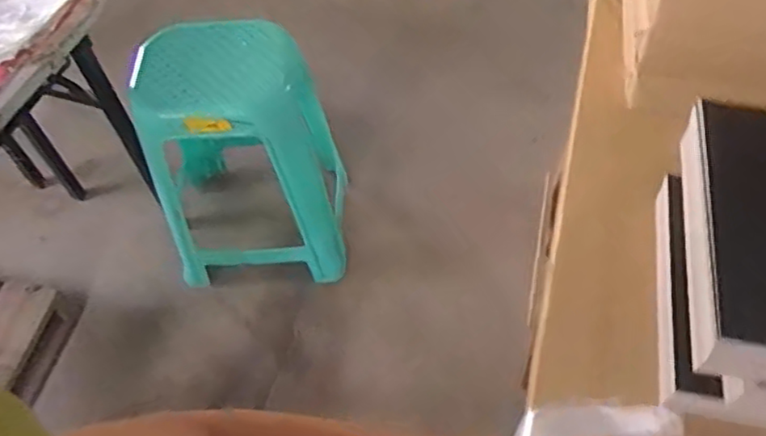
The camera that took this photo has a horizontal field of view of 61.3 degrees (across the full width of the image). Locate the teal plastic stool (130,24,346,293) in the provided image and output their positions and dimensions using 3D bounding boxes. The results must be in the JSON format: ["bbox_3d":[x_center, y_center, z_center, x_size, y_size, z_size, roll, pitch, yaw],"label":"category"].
[{"bbox_3d":[-0.315,-0.114,1.542,0.406,0.626,0.301,7,58,8],"label":"teal plastic stool"}]

